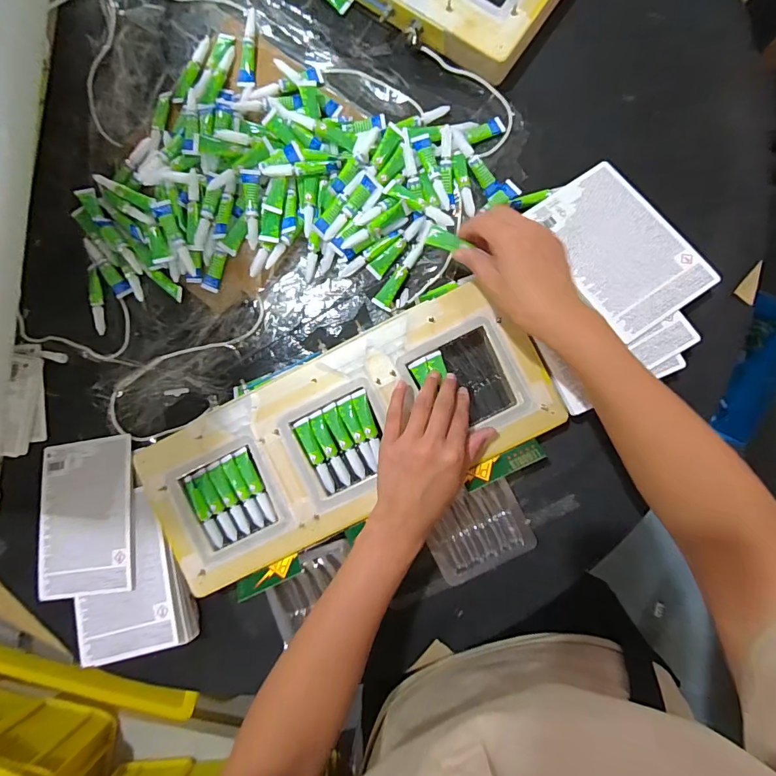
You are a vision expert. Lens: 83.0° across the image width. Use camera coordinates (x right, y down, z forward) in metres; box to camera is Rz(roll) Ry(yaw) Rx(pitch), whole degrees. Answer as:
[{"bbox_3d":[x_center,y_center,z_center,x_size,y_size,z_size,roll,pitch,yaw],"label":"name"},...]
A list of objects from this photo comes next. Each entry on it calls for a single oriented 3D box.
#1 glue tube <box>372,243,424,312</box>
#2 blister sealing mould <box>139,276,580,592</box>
[{"bbox_3d":[0.013,-0.122,0.477,0.023,0.012,0.080,32,91,6],"label":"glue tube"},{"bbox_3d":[-0.048,0.051,0.459,0.418,0.030,0.168,-28,86,3],"label":"blister sealing mould"}]

